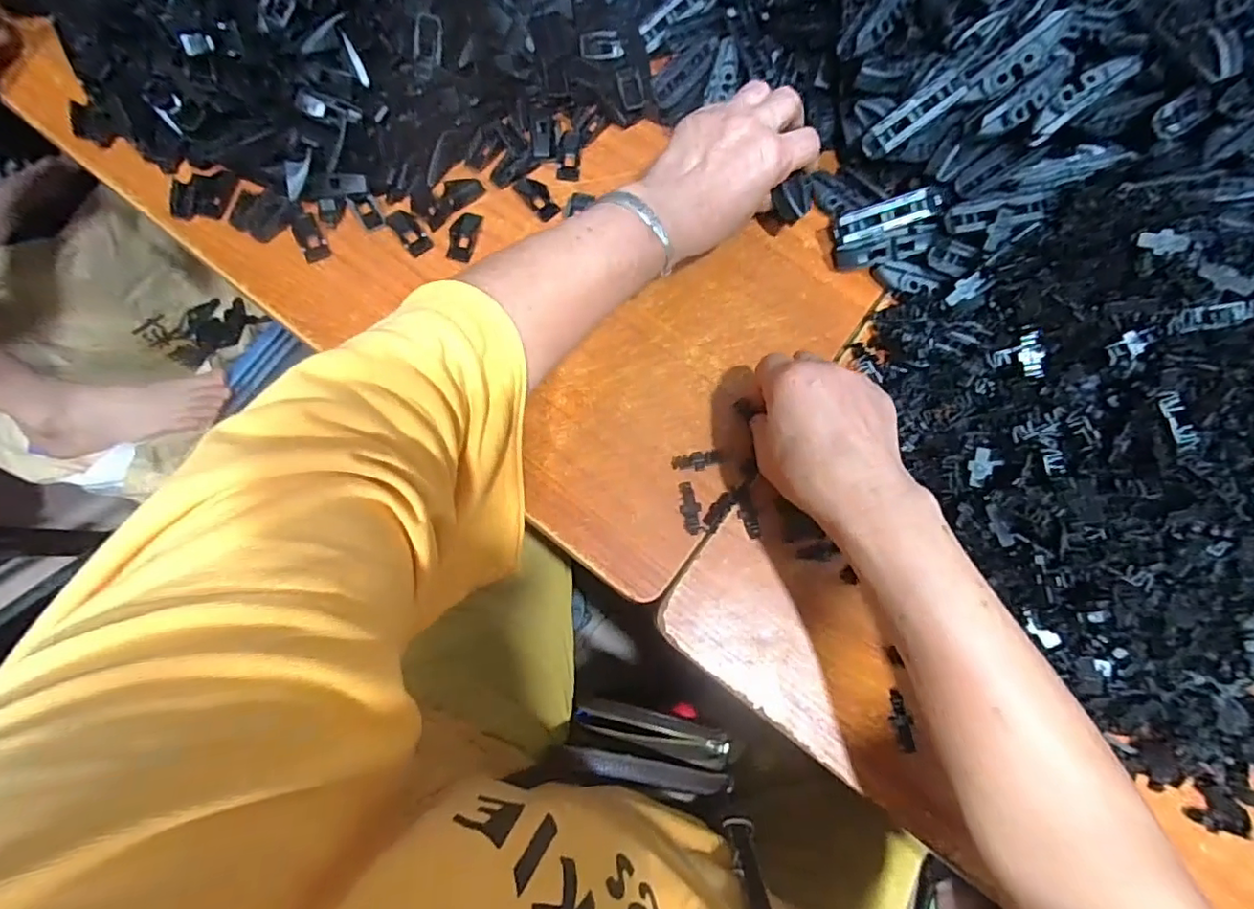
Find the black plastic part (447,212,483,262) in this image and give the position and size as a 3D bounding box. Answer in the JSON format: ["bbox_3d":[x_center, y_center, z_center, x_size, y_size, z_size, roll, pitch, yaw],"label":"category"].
[{"bbox_3d":[-0.126,-0.169,0.446,0.022,0.004,0.043,13,74,2],"label":"black plastic part"}]

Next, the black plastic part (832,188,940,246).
[{"bbox_3d":[0.191,-0.174,0.427,0.073,0.014,0.022,-15,75,15],"label":"black plastic part"}]

